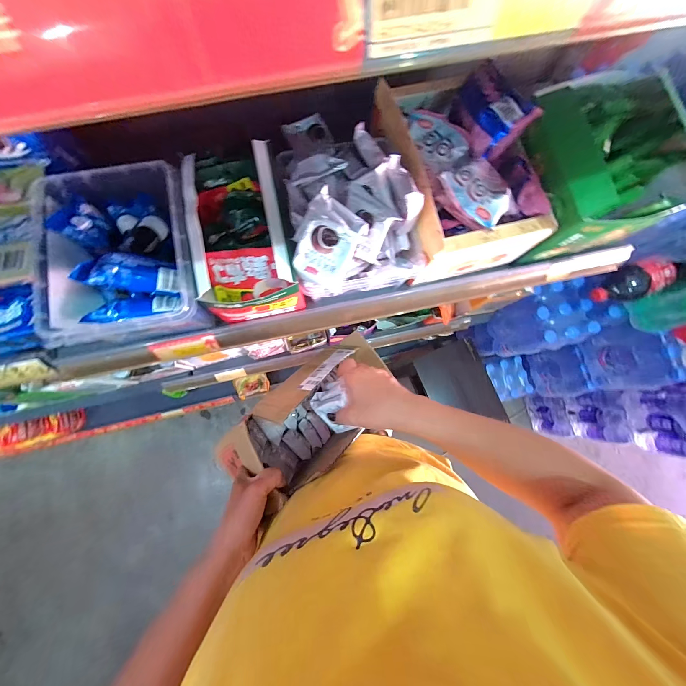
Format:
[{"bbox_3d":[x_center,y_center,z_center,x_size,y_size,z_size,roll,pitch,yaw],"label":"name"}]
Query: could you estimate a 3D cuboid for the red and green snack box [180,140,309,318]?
[{"bbox_3d":[-0.125,-0.132,0.378,0.112,0.098,0.194,-10,79,-3],"label":"red and green snack box"}]

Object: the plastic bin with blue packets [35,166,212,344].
[{"bbox_3d":[-0.260,-0.104,0.360,0.163,0.098,0.205,-14,79,-4],"label":"plastic bin with blue packets"}]

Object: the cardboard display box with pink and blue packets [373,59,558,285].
[{"bbox_3d":[0.158,-0.234,0.395,0.177,0.115,0.250,-16,79,-5],"label":"cardboard display box with pink and blue packets"}]

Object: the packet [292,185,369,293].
[{"bbox_3d":[-0.018,-0.118,0.325,0.073,0.035,0.097,26,79,4],"label":"packet"}]

